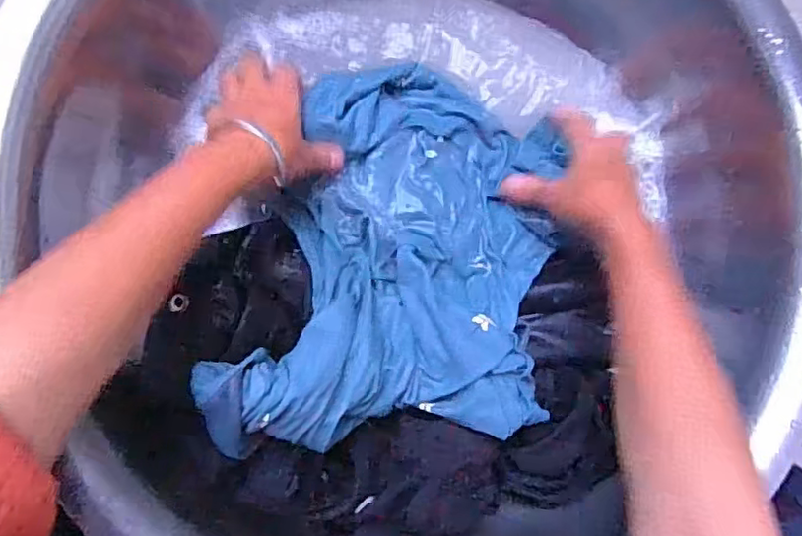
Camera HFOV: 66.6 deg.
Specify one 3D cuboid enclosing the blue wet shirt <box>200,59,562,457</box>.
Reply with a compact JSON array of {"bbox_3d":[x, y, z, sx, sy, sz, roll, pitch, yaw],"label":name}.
[{"bbox_3d":[0.012,-0.013,0.454,0.215,0.106,0.298,14,83,-5],"label":"blue wet shirt"}]

